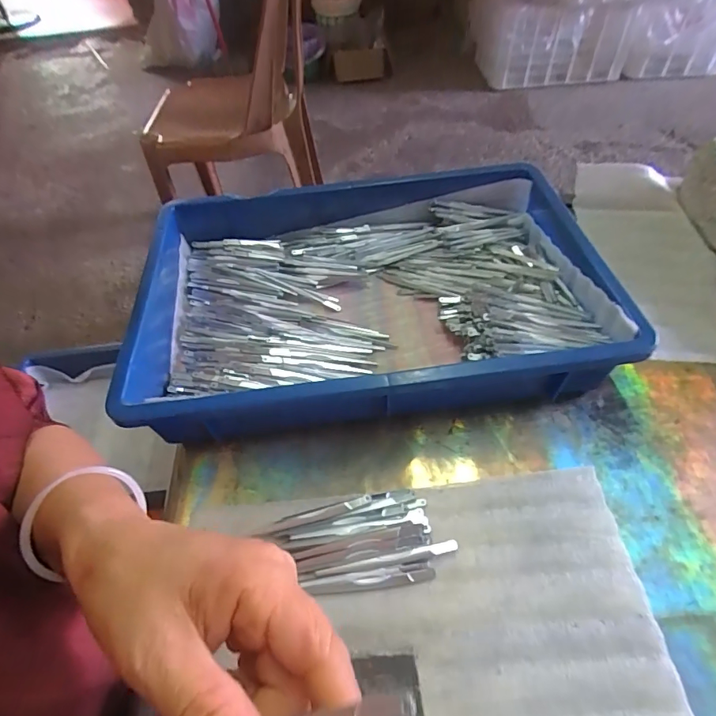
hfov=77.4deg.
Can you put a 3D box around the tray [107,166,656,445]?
[{"bbox_3d":[0.013,-0.070,0.444,0.443,0.072,0.277,-5,52,-2],"label":"tray"}]

